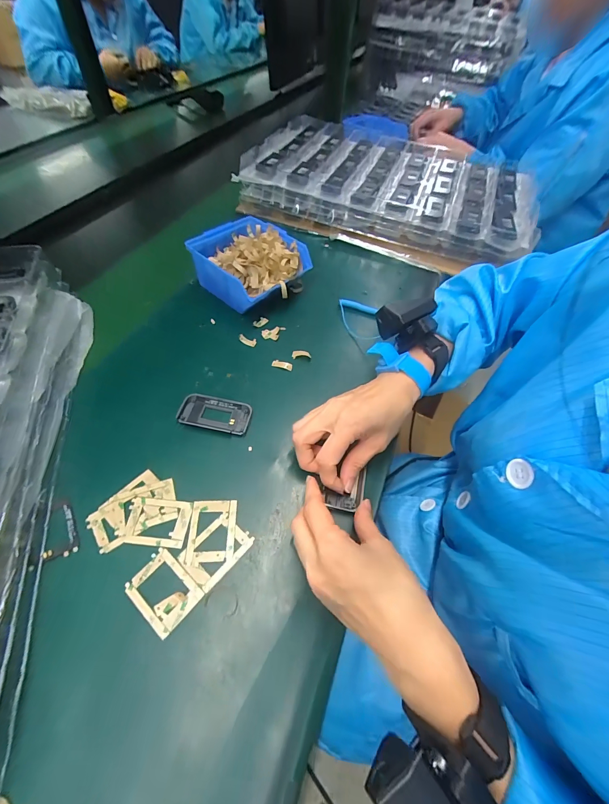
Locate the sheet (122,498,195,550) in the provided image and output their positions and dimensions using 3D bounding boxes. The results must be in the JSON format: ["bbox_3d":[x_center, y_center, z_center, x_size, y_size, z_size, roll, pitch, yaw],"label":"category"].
[{"bbox_3d":[-0.131,0.106,0.291,0.054,0.004,0.040,6,54,0],"label":"sheet"}]

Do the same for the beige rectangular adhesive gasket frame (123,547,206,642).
[{"bbox_3d":[-0.113,0.150,0.261,0.053,0.004,0.041,35,59,19],"label":"beige rectangular adhesive gasket frame"}]

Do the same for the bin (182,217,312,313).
[{"bbox_3d":[-0.078,-0.196,0.475,0.145,0.068,0.126,39,60,21],"label":"bin"}]

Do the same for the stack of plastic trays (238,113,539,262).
[{"bbox_3d":[0.168,-0.419,0.654,0.516,0.087,0.326,20,55,12],"label":"stack of plastic trays"}]

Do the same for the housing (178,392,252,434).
[{"bbox_3d":[-0.098,0.013,0.358,0.076,0.011,0.038,9,54,2],"label":"housing"}]

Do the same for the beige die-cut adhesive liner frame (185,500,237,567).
[{"bbox_3d":[-0.082,0.114,0.290,0.039,0.004,0.054,0,54,-5],"label":"beige die-cut adhesive liner frame"}]

